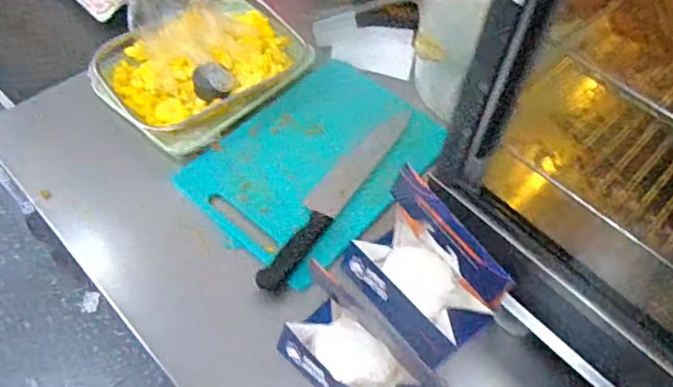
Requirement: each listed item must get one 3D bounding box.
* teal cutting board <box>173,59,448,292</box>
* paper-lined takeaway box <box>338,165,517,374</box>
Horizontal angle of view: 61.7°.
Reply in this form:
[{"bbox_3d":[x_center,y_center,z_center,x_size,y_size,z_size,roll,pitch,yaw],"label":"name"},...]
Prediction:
[{"bbox_3d":[-0.028,-0.049,0.811,0.252,0.019,0.331,39,66,22],"label":"teal cutting board"},{"bbox_3d":[0.103,0.088,0.663,0.110,0.168,0.172,-33,63,-24],"label":"paper-lined takeaway box"}]

